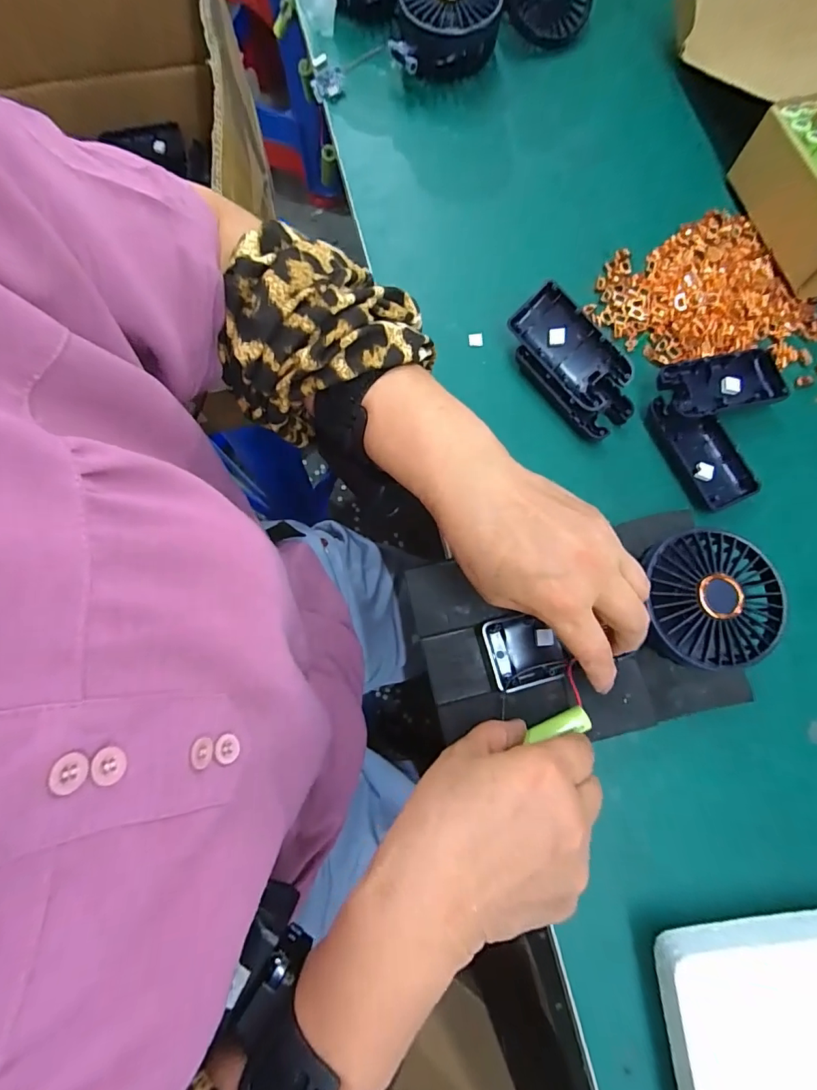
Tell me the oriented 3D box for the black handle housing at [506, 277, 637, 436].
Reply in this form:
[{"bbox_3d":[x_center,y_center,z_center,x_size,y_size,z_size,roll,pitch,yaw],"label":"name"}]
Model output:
[{"bbox_3d":[0.123,-0.135,0.350,0.051,0.034,0.109,-38,82,-7],"label":"black handle housing"}]

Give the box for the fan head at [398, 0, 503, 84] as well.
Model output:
[{"bbox_3d":[0.035,-0.462,0.409,0.086,0.042,0.083,-2,80,1],"label":"fan head"}]

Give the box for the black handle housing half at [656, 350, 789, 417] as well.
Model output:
[{"bbox_3d":[0.233,-0.118,0.352,0.097,0.023,0.044,-12,80,-3],"label":"black handle housing half"}]

